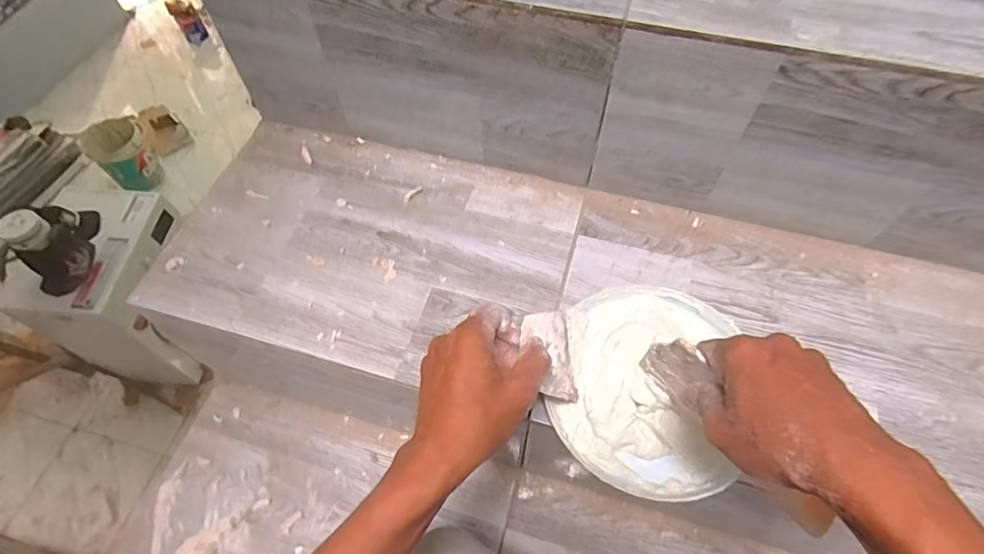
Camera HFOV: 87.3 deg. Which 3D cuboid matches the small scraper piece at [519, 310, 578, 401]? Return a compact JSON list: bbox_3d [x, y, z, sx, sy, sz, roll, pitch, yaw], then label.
[{"bbox_3d":[0.048,0.064,0.409,0.005,0.058,0.072,-17,79,38],"label":"small scraper piece"}]

